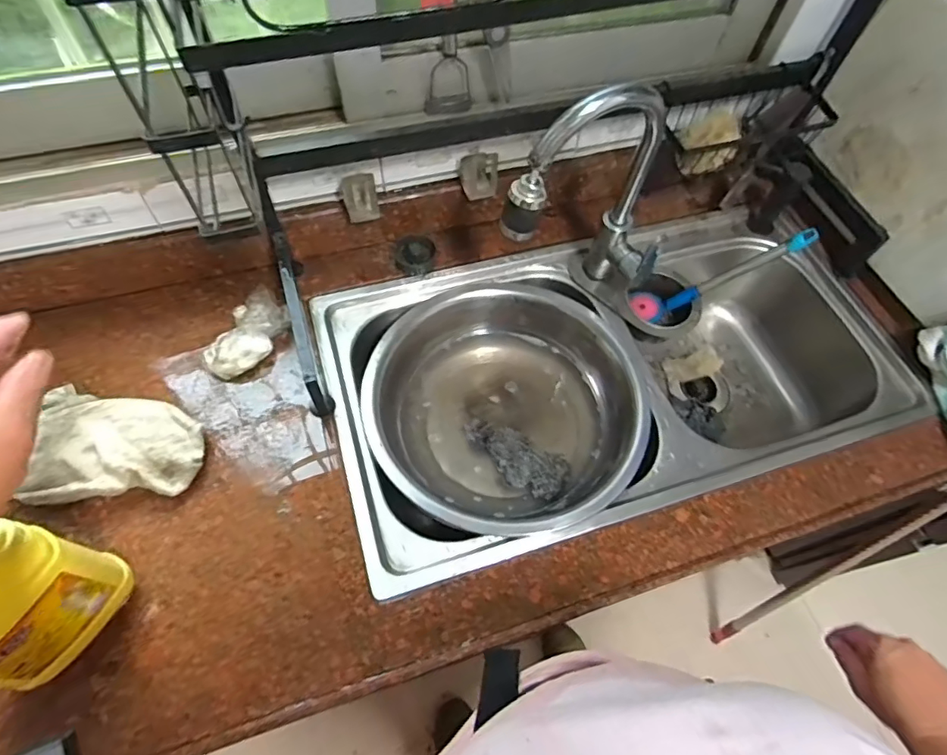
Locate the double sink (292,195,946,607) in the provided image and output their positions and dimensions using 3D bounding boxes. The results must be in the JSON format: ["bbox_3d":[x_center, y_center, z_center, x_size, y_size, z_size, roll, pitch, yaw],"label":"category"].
[{"bbox_3d":[0.201,-0.003,0.814,0.768,0.220,0.426,-17,63,-12],"label":"double sink"}]

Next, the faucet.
[{"bbox_3d":[0.136,-0.204,0.674,0.227,0.305,0.079,-12,62,-10],"label":"faucet"}]

